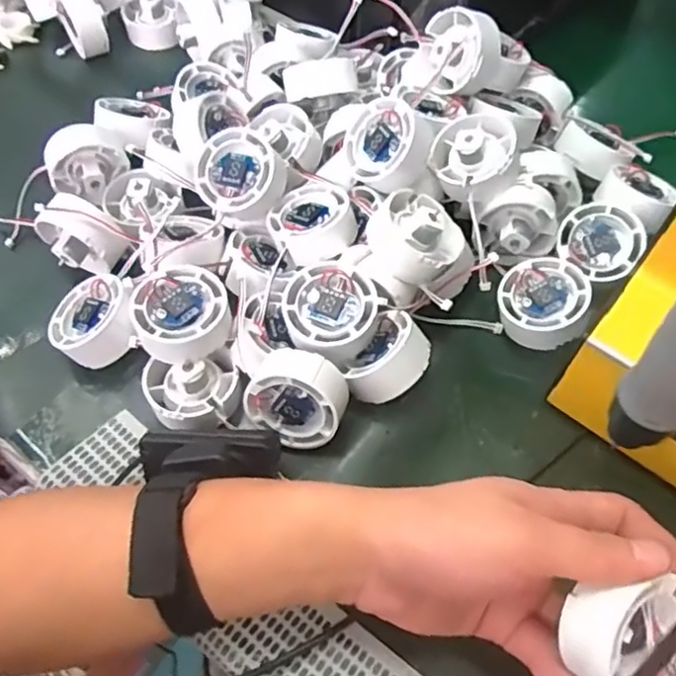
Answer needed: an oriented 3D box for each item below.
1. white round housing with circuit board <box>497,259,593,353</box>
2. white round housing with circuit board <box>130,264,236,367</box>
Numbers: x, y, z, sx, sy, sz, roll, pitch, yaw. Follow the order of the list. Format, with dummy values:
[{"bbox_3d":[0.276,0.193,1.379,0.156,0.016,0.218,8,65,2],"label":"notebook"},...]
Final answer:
[{"bbox_3d":[0.129,-0.021,0.398,0.053,0.021,0.057,23,72,28],"label":"white round housing with circuit board"},{"bbox_3d":[-0.093,-0.018,0.367,0.053,0.022,0.059,-37,66,-21],"label":"white round housing with circuit board"}]

